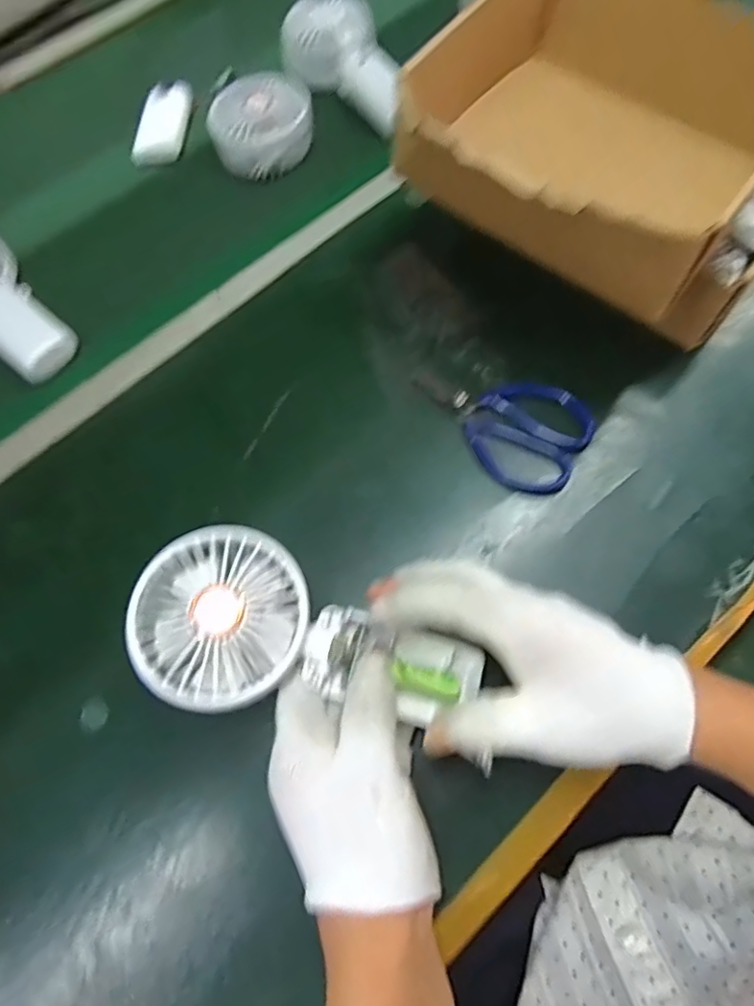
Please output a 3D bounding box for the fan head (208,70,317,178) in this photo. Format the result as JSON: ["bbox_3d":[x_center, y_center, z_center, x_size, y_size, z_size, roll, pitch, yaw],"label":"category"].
[{"bbox_3d":[-0.104,-0.344,0.534,0.091,0.047,0.067,-12,70,-2],"label":"fan head"}]

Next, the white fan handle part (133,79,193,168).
[{"bbox_3d":[-0.209,-0.374,0.579,0.048,0.013,0.102,2,65,6],"label":"white fan handle part"}]

